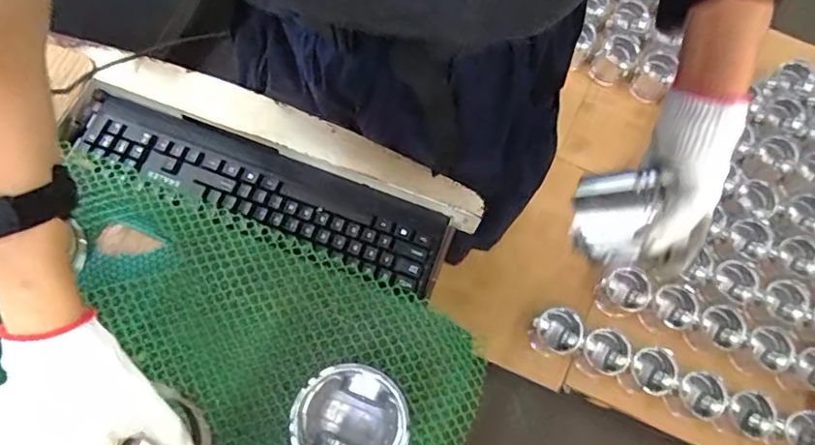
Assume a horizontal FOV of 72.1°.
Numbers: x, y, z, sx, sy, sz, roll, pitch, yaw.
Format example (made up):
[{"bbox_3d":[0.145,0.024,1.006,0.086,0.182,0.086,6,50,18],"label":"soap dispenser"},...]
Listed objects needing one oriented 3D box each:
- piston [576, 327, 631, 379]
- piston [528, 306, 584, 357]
[{"bbox_3d":[0.392,0.264,1.135,0.087,0.075,0.091,0,74,-1],"label":"piston"},{"bbox_3d":[0.304,0.225,1.144,0.096,0.092,0.093,-9,75,-4],"label":"piston"}]

